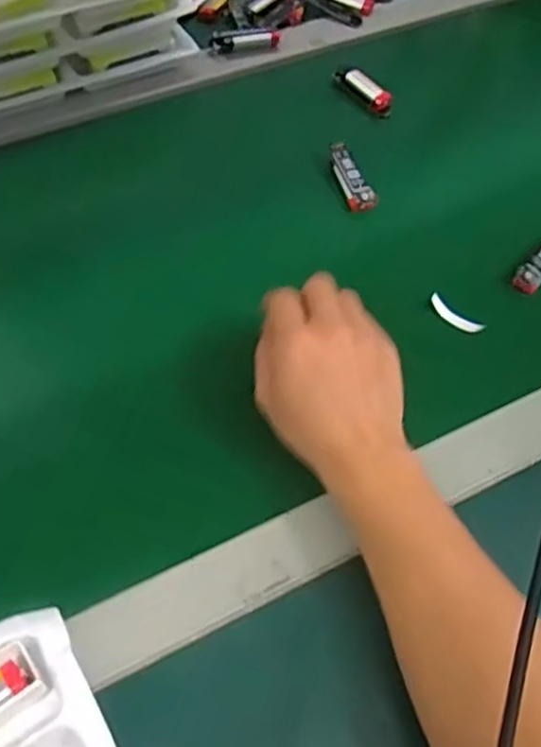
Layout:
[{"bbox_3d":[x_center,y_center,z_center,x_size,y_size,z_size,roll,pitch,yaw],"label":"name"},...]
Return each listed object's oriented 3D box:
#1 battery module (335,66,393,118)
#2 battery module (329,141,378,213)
[{"bbox_3d":[0.087,-0.257,0.649,0.017,0.018,0.063,-33,65,-22],"label":"battery module"},{"bbox_3d":[0.065,-0.162,0.586,0.021,0.012,0.064,-19,73,-15],"label":"battery module"}]

